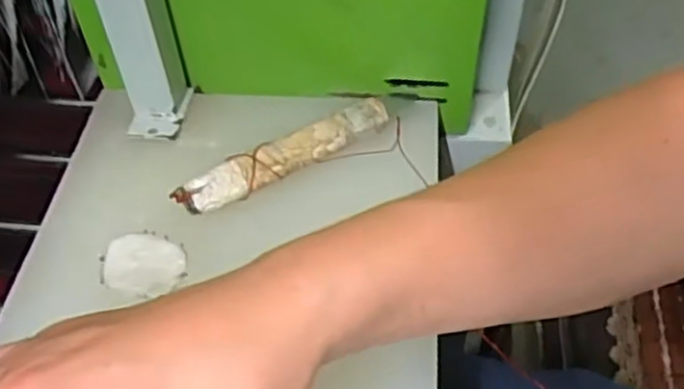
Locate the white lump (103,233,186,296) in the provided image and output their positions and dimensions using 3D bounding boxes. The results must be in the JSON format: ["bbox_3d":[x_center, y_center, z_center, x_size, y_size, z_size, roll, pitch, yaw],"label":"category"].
[{"bbox_3d":[-0.113,0.038,0.402,0.047,0.004,0.039,12,52,9],"label":"white lump"}]

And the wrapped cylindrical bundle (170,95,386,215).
[{"bbox_3d":[-0.035,-0.024,0.445,0.142,0.017,0.028,-25,56,-19],"label":"wrapped cylindrical bundle"}]

